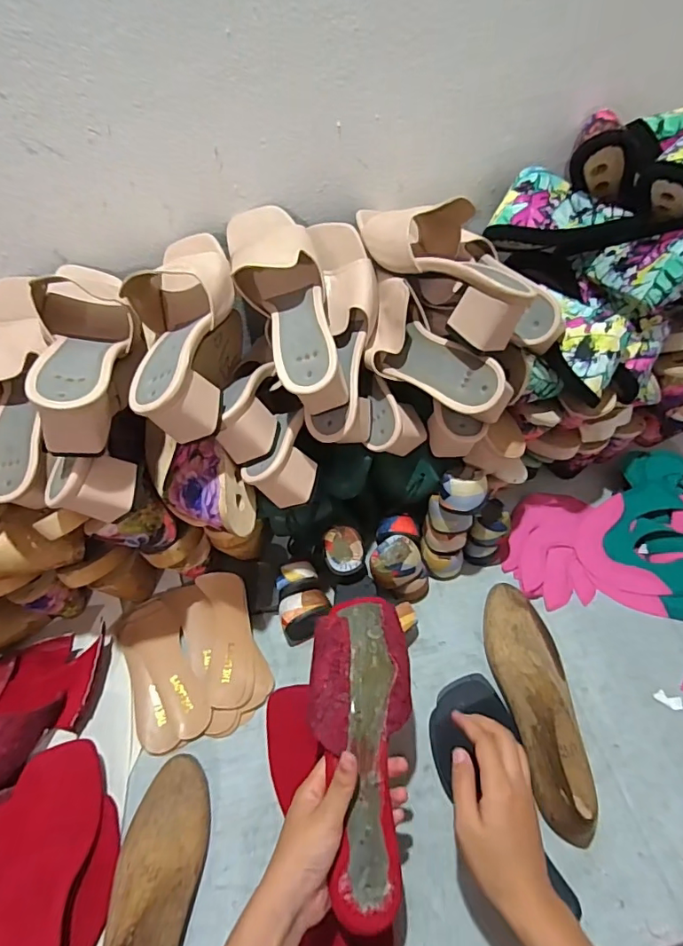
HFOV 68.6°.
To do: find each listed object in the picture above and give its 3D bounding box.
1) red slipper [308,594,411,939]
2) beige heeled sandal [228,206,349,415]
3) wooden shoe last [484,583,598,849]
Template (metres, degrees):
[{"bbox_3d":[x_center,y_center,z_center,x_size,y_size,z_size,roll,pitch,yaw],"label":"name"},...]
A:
[{"bbox_3d":[0.017,0.225,0.422,0.085,0.034,0.238,-2,63,3],"label":"red slipper"},{"bbox_3d":[-0.056,-0.174,0.500,0.084,0.094,0.235,-16,68,-7],"label":"beige heeled sandal"},{"bbox_3d":[0.209,0.222,0.509,0.075,0.078,0.240,-10,55,-3],"label":"wooden shoe last"}]

